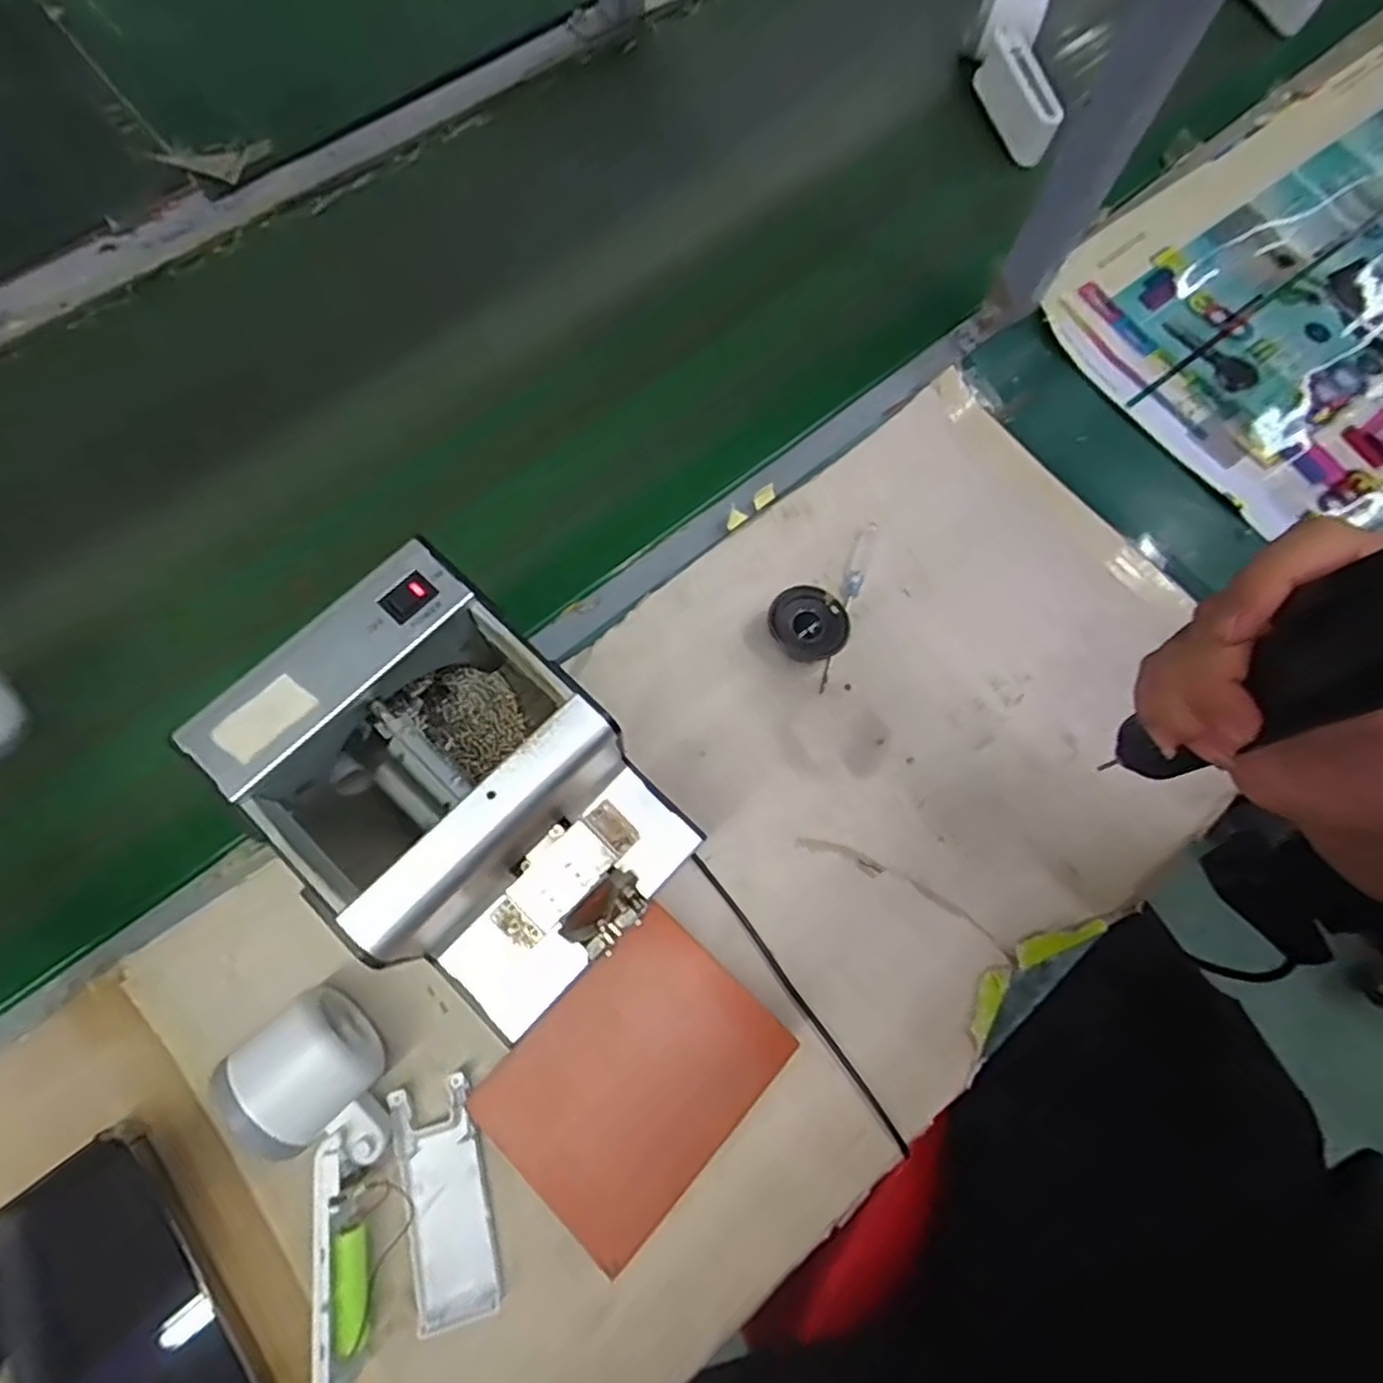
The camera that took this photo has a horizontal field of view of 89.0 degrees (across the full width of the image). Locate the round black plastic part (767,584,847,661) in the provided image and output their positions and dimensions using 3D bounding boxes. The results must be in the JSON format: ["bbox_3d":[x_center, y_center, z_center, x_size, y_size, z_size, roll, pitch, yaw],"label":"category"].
[{"bbox_3d":[0.072,-0.041,0.439,0.048,0.023,0.047,0,74,-1],"label":"round black plastic part"}]

